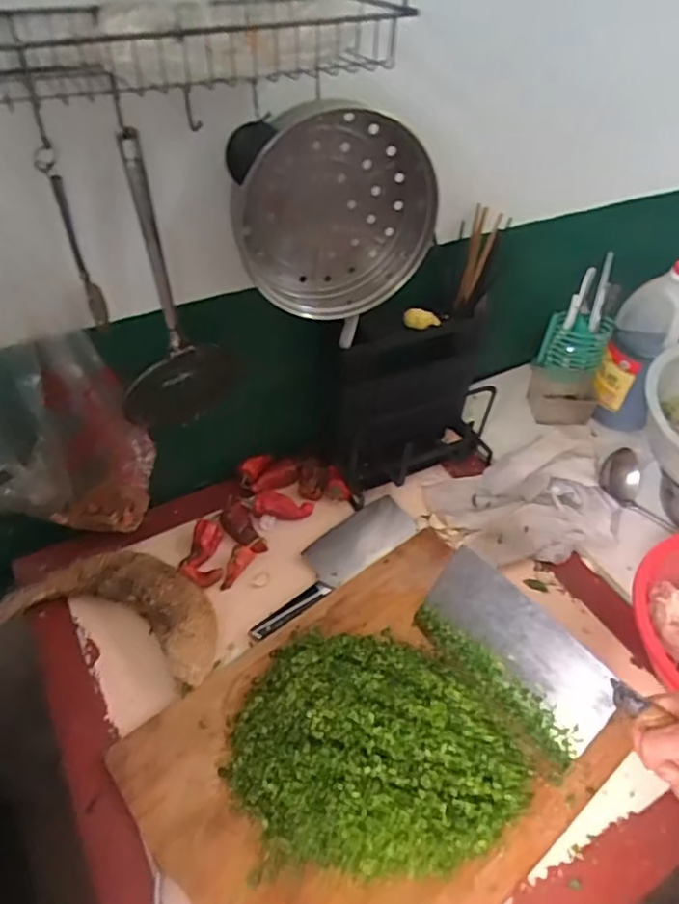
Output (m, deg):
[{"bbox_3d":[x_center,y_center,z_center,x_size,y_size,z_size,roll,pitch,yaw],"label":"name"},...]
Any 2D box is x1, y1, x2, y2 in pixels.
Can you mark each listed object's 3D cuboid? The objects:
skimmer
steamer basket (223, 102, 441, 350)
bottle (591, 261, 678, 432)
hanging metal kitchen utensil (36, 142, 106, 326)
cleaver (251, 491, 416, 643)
[{"bbox_3d":[-0.201,-0.157,0.702,0.135,0.370,0.066,-7,46,-9],"label":"skimmer"},{"bbox_3d":[-0.004,-0.277,0.721,0.232,0.266,0.068,-33,48,8],"label":"steamer basket"},{"bbox_3d":[0.502,-0.176,1.004,0.106,0.283,0.100,23,49,19],"label":"bottle"},{"bbox_3d":[-0.275,-0.214,0.636,0.016,0.198,0.022,6,46,4],"label":"hanging metal kitchen utensil"},{"bbox_3d":[-0.014,0.148,0.854,0.287,0.015,0.093,-29,53,-27],"label":"cleaver"}]

